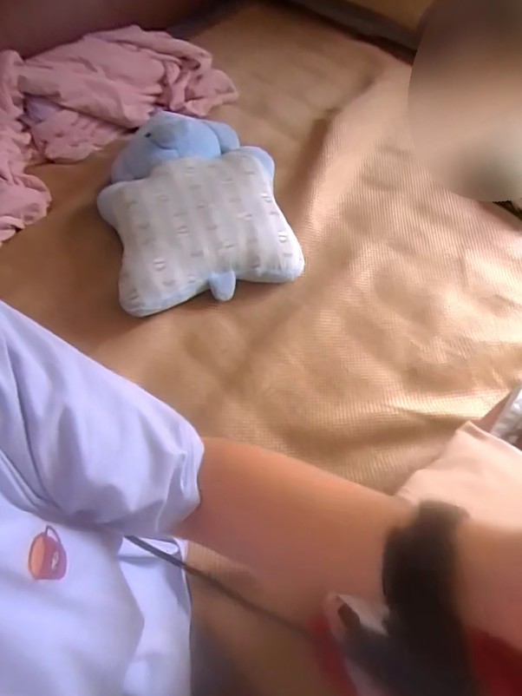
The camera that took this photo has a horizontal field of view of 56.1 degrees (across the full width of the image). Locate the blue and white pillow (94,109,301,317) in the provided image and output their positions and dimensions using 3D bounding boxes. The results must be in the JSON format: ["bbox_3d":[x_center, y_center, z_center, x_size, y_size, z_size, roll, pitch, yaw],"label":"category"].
[{"bbox_3d":[-0.145,-0.312,1.048,0.381,0.118,0.454,-18,68,-4],"label":"blue and white pillow"}]

